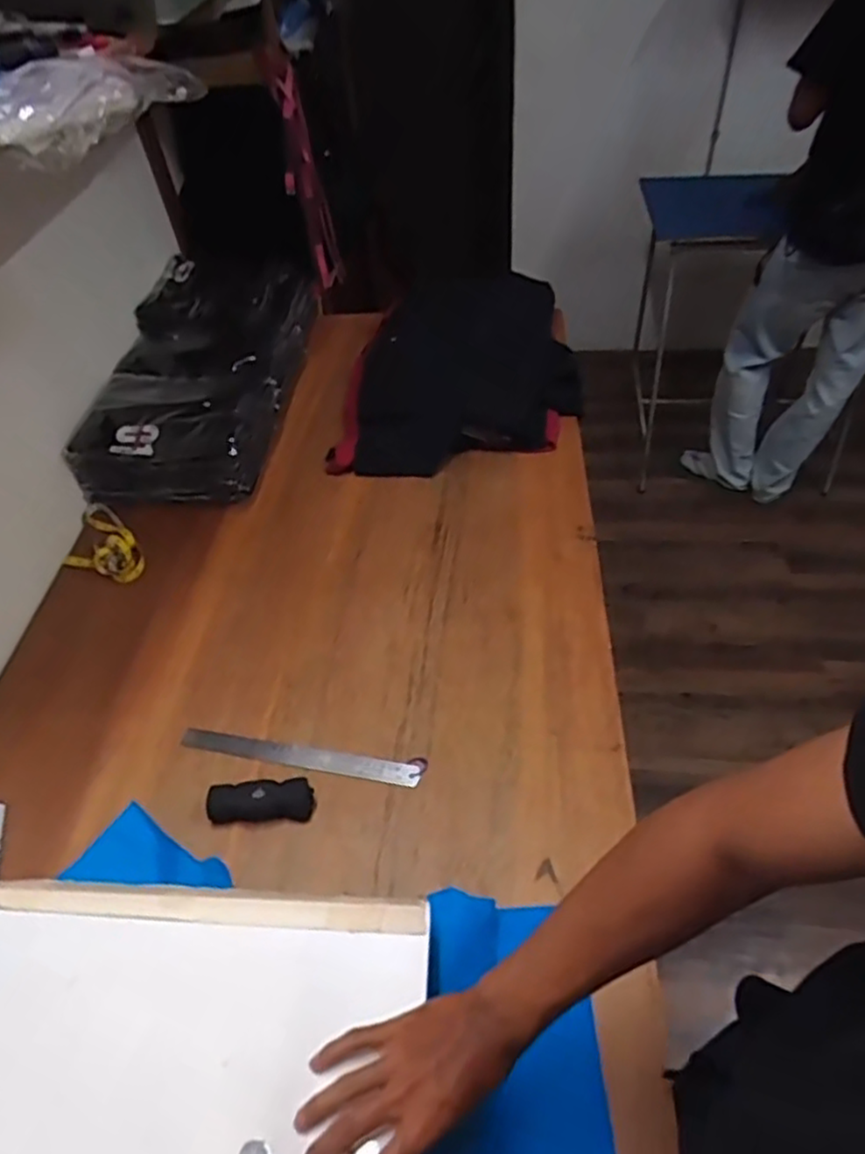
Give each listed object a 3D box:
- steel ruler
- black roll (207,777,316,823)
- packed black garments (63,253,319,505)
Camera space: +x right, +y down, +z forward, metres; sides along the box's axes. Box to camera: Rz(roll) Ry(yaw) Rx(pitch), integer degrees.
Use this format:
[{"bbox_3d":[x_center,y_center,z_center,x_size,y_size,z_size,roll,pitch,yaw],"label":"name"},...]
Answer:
[{"bbox_3d":[-0.173,0.234,0.899,0.318,0.009,0.032,6,51,10],"label":"steel ruler"},{"bbox_3d":[-0.211,0.274,0.847,0.125,0.029,0.049,-3,47,1],"label":"black roll"},{"bbox_3d":[-0.440,-0.450,1.400,0.318,0.138,0.725,2,48,6],"label":"packed black garments"}]

